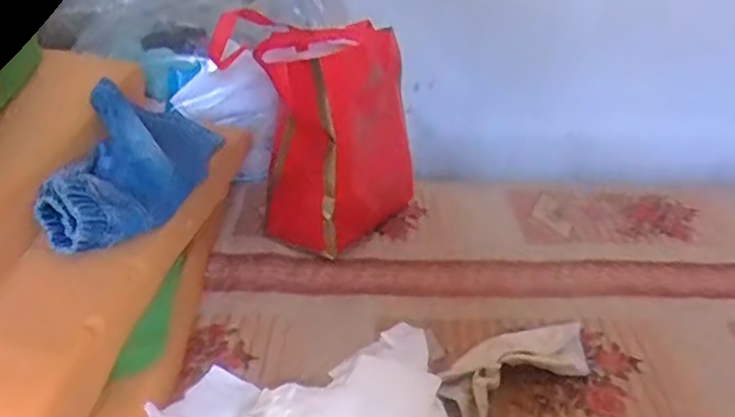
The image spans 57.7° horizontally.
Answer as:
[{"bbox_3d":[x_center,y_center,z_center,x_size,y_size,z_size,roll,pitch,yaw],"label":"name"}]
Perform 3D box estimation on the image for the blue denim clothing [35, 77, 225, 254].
[{"bbox_3d":[-0.272,-0.057,0.781,0.145,0.082,0.278,0,28,-3],"label":"blue denim clothing"}]

